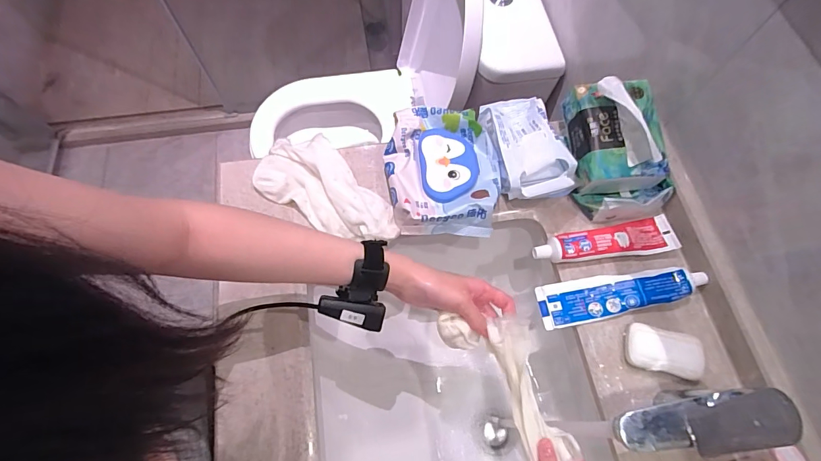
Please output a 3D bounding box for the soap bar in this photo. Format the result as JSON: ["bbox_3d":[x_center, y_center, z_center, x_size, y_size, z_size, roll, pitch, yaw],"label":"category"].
[{"bbox_3d":[0.285,0.135,0.461,0.077,0.023,0.049,14,68,4],"label":"soap bar"}]

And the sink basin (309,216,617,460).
[{"bbox_3d":[0.068,0.266,0.507,0.339,0.170,0.516,-9,68,-5],"label":"sink basin"}]

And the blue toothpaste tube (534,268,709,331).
[{"bbox_3d":[0.254,0.074,0.485,0.194,0.027,0.051,-8,68,-5],"label":"blue toothpaste tube"}]

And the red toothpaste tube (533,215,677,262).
[{"bbox_3d":[0.242,0.013,0.513,0.181,0.023,0.045,-7,68,-4],"label":"red toothpaste tube"}]

